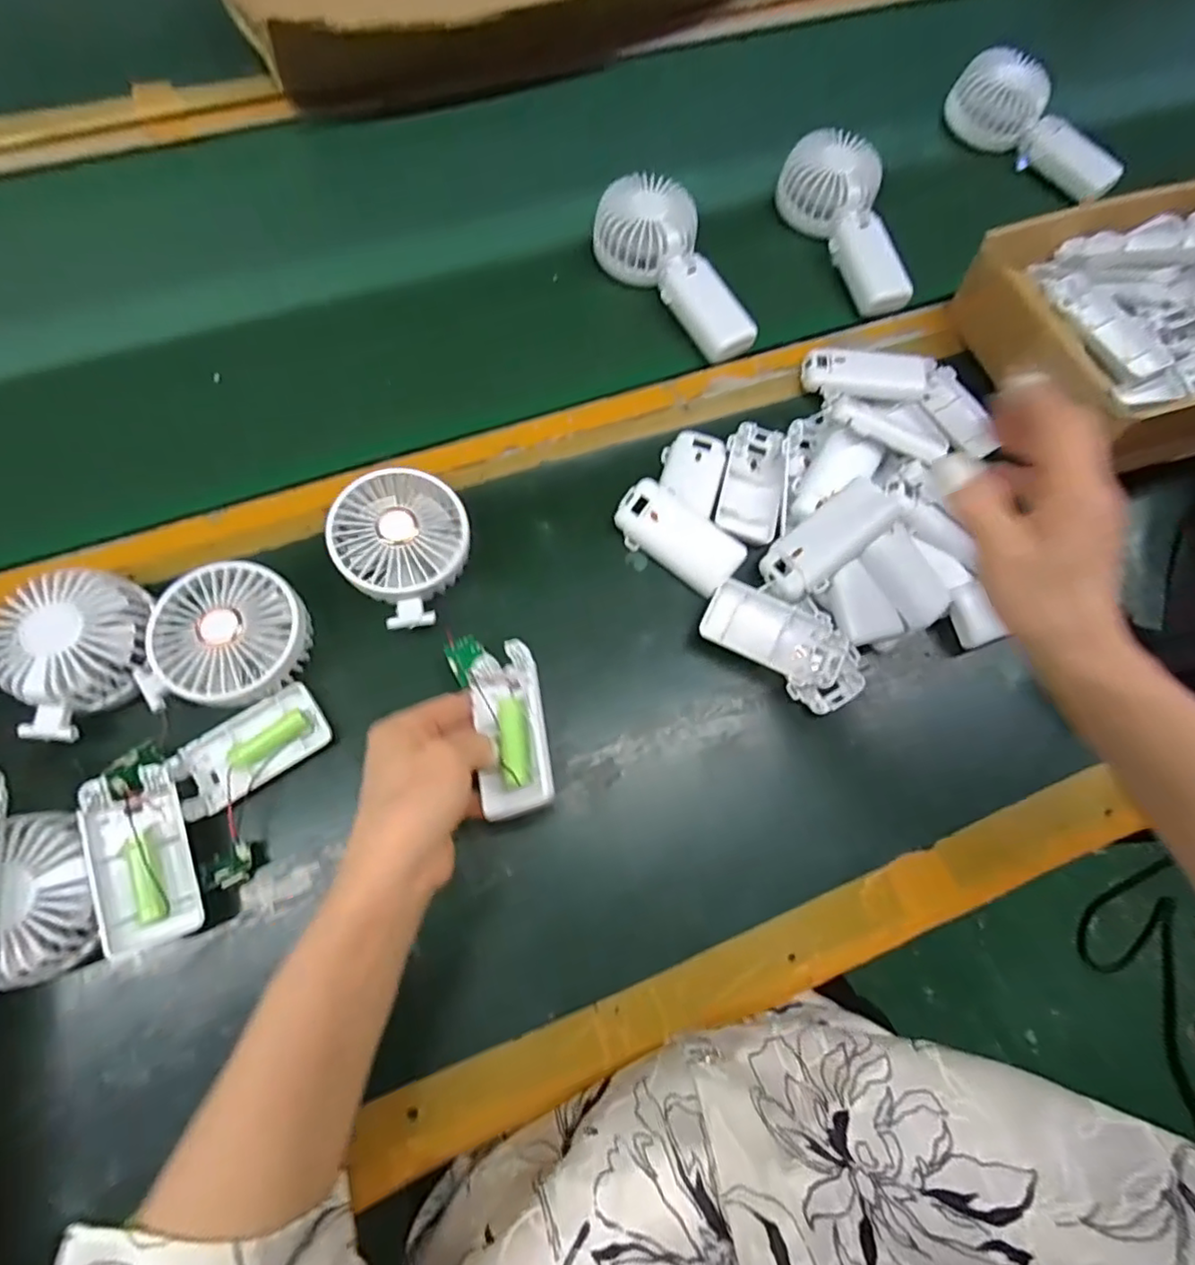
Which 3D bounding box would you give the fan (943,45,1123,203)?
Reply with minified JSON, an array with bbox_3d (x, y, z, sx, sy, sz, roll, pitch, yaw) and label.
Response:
[{"bbox_3d":[0.438,-0.505,0.612,0.187,0.049,0.065,39,73,11],"label":"fan"}]

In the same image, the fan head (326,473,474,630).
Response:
[{"bbox_3d":[-0.128,-0.059,0.407,0.091,0.041,0.084,1,69,-2],"label":"fan head"}]

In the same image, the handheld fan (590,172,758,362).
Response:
[{"bbox_3d":[0.065,-0.306,0.509,0.083,0.041,0.174,-27,73,-12],"label":"handheld fan"}]

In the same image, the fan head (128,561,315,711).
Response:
[{"bbox_3d":[-0.227,0.004,0.379,0.089,0.036,0.086,1,69,-2],"label":"fan head"}]

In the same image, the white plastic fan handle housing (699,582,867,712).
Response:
[{"bbox_3d":[0.127,0.008,0.417,0.110,0.025,0.055,32,71,9],"label":"white plastic fan handle housing"}]

